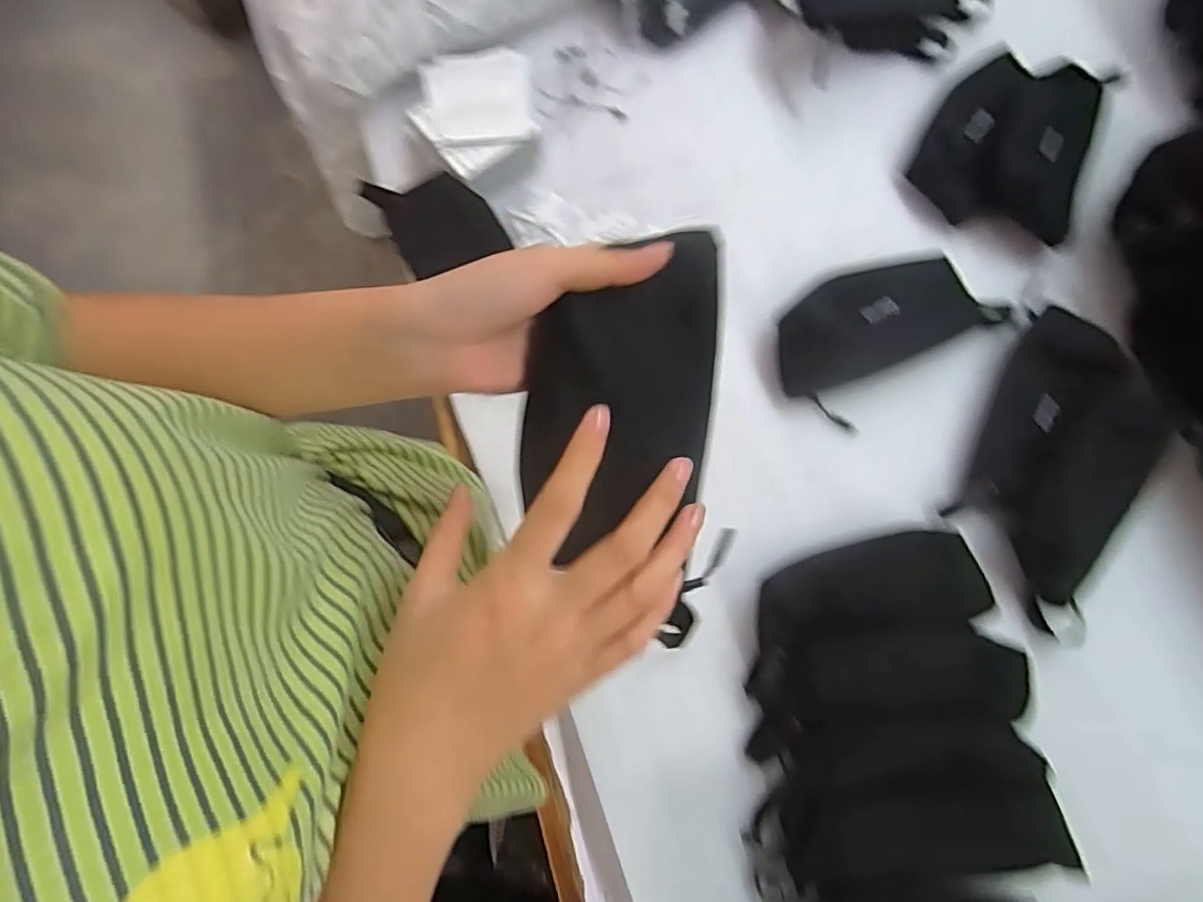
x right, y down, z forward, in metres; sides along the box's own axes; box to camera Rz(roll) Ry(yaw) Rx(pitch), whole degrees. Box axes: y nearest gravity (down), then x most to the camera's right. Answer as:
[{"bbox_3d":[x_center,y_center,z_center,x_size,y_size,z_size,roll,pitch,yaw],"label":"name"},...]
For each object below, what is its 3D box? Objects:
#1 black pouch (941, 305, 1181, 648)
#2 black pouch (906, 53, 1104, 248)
[{"bbox_3d":[0.383,0.006,0.523,0.129,0.021,0.246,34,80,11],"label":"black pouch"},{"bbox_3d":[0.388,-0.296,0.597,0.140,0.026,0.174,19,79,4],"label":"black pouch"}]

